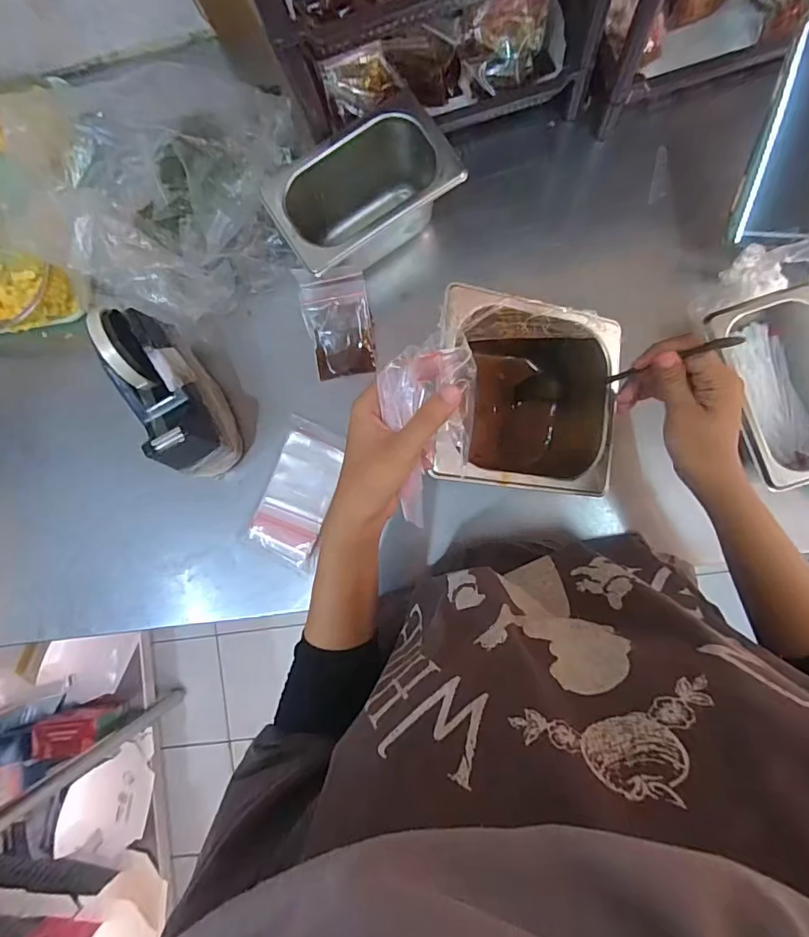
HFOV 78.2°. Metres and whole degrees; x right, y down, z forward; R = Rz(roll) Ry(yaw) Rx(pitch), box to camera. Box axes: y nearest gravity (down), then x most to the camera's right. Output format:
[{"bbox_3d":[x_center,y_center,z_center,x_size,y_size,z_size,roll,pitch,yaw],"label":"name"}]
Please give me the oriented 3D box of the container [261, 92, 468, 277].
[{"bbox_3d":[-0.040,-0.276,0.507,0.173,0.076,0.108,-32,85,4],"label":"container"}]

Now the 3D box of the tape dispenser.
[{"bbox_3d":[-0.236,-0.077,0.515,0.053,0.145,0.167,-22,85,5],"label":"tape dispenser"}]

